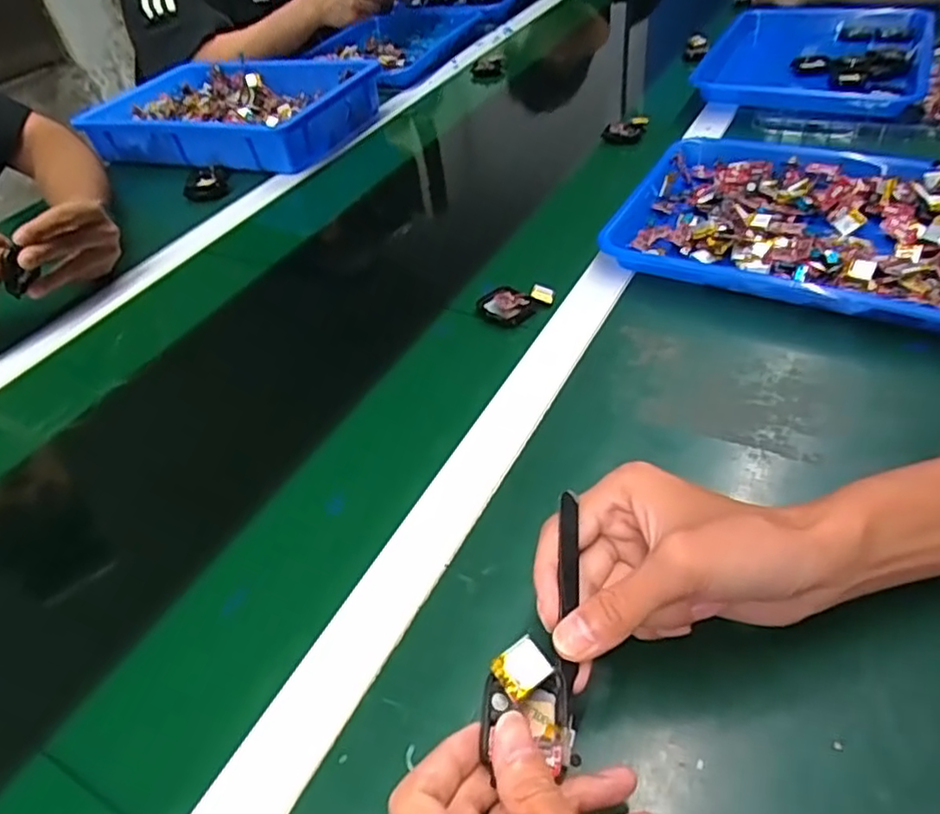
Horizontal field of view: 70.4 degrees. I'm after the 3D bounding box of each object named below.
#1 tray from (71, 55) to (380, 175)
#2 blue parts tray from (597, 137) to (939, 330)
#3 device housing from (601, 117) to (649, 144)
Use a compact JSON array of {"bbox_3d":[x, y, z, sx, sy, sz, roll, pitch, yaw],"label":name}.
[{"bbox_3d":[-0.339,-0.426,0.950,0.378,0.071,0.260,8,44,17],"label":"tray"},{"bbox_3d":[0.312,-0.162,0.594,0.341,0.040,0.255,17,48,26],"label":"blue parts tray"},{"bbox_3d":[0.191,-0.342,0.823,0.052,0.023,0.031,3,43,13],"label":"device housing"}]

